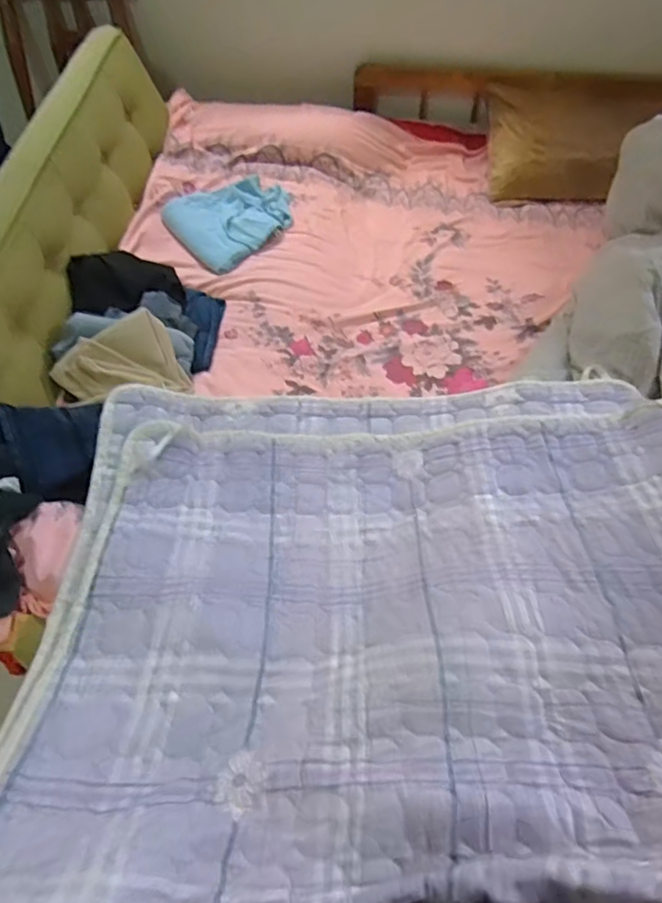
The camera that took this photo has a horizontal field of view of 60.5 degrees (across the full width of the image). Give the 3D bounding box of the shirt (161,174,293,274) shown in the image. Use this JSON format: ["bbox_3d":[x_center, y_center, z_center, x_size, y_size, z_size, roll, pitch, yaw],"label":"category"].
[{"bbox_3d":[-0.265,-0.625,1.499,0.303,0.035,0.282,-39,67,-19],"label":"shirt"}]

